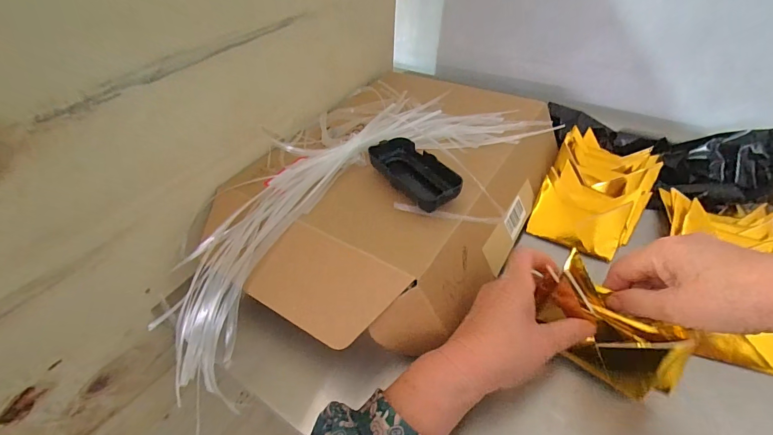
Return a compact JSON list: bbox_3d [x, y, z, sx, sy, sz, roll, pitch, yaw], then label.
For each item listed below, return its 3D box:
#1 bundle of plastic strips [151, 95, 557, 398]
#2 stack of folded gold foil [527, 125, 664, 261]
[{"bbox_3d":[-0.050,-0.013,0.422,0.504,0.123,0.188,-41,51,-16],"label":"bundle of plastic strips"},{"bbox_3d":[0.270,-0.040,0.470,0.114,0.051,0.199,22,49,27],"label":"stack of folded gold foil"}]

